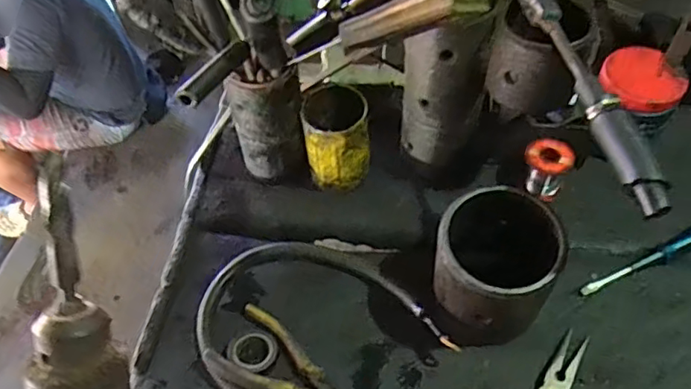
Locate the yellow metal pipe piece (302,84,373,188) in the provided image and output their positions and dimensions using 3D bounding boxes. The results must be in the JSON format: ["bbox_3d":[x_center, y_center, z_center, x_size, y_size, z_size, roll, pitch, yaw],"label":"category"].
[{"bbox_3d":[-0.012,-0.067,0.678,0.078,0.103,0.079,-11,52,-5],"label":"yellow metal pipe piece"}]

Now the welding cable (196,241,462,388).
[{"bbox_3d":[-0.035,0.149,0.593,0.259,0.029,0.205,35,61,27],"label":"welding cable"}]

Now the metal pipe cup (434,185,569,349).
[{"bbox_3d":[0.149,0.064,0.564,0.109,0.144,0.133,19,56,18],"label":"metal pipe cup"}]

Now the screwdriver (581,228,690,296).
[{"bbox_3d":[0.336,0.065,0.608,0.186,0.021,0.025,-26,53,0],"label":"screwdriver"}]

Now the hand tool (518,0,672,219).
[{"bbox_3d":[0.194,-0.092,0.464,0.030,0.039,0.246,-12,52,-6],"label":"hand tool"}]

